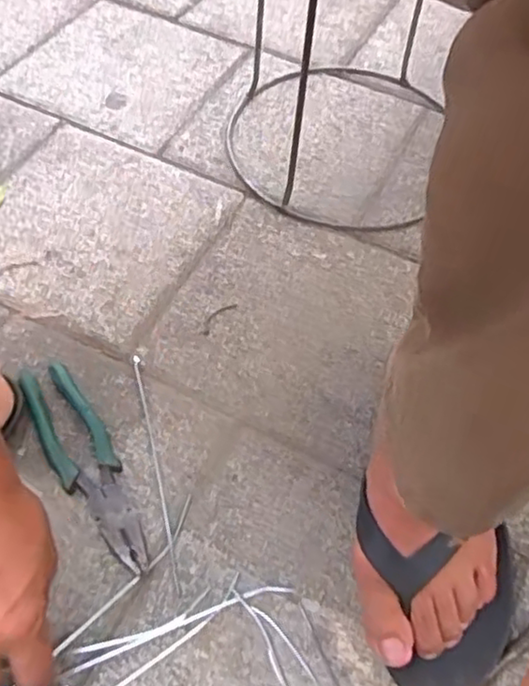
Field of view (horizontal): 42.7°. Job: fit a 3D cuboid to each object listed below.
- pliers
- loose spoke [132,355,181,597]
[{"bbox_3d":[-0.151,0.096,0.563,0.050,0.017,0.208,-24,61,-18],"label":"pliers"},{"bbox_3d":[-0.092,0.101,0.572,0.005,0.004,0.219,-11,58,-11],"label":"loose spoke"}]

